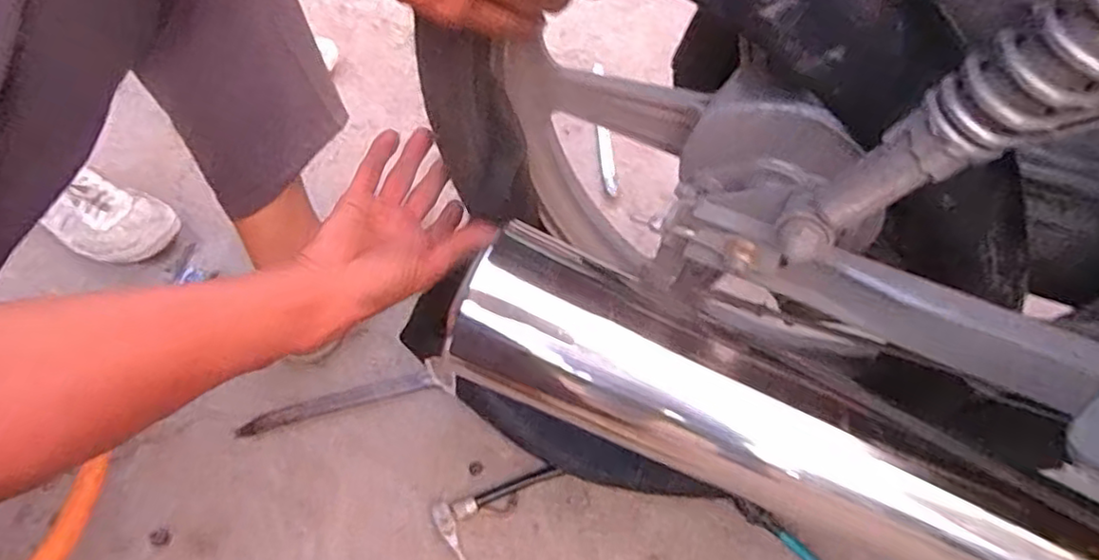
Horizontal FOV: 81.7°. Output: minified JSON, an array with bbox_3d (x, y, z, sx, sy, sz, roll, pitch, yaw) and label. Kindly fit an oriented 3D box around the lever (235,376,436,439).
[{"bbox_3d":[-0.223,0.128,0.667,0.197,0.004,0.025,-14,53,-10],"label":"lever"}]

